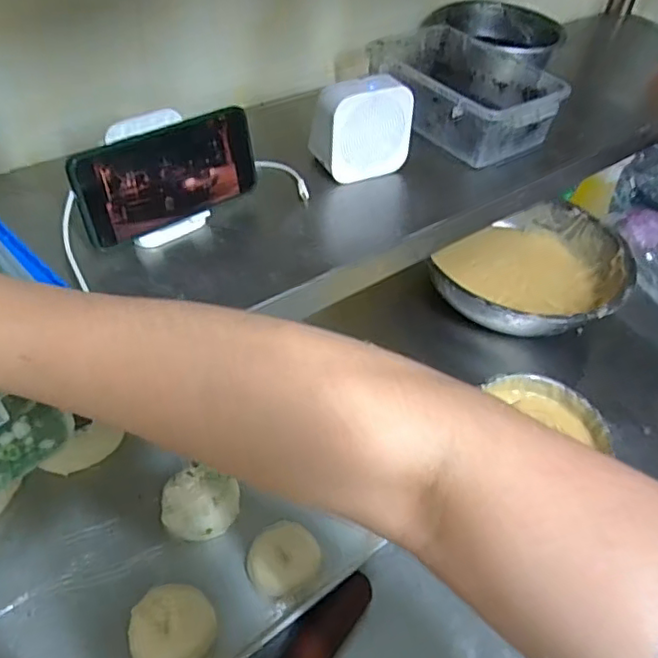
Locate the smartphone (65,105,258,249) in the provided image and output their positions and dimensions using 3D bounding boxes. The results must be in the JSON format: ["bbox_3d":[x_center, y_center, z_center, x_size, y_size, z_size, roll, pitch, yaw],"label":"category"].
[{"bbox_3d":[-0.131,-0.129,0.506,0.159,0.078,0.010,-32,40,-32],"label":"smartphone"}]

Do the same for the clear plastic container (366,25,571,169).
[{"bbox_3d":[0.156,-0.278,0.709,0.162,0.066,0.221,-31,57,-31],"label":"clear plastic container"}]

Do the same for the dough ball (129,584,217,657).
[{"bbox_3d":[-0.143,0.278,0.557,0.074,0.048,0.070,3,46,-4],"label":"dough ball"}]

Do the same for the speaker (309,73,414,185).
[{"bbox_3d":[0.034,-0.203,0.603,0.098,0.088,0.052,-18,50,-22],"label":"speaker"}]

